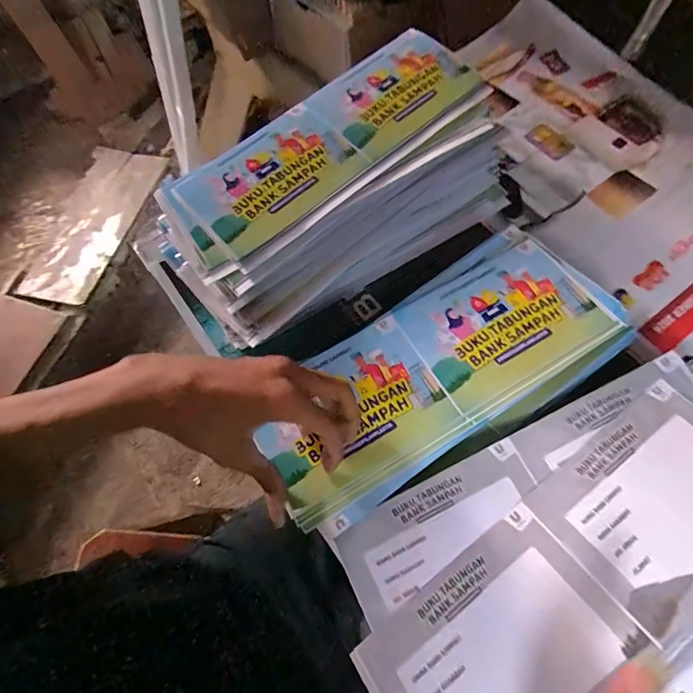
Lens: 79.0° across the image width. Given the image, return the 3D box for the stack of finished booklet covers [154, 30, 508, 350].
[{"bbox_3d":[-0.006,-0.150,0.416,0.342,0.092,0.185,-33,68,-9],"label":"stack of finished booklet covers"}]

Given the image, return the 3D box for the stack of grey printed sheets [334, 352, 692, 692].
[{"bbox_3d":[0.152,0.134,0.290,0.319,0.045,0.162,-30,69,-14],"label":"stack of grey printed sheets"}]

